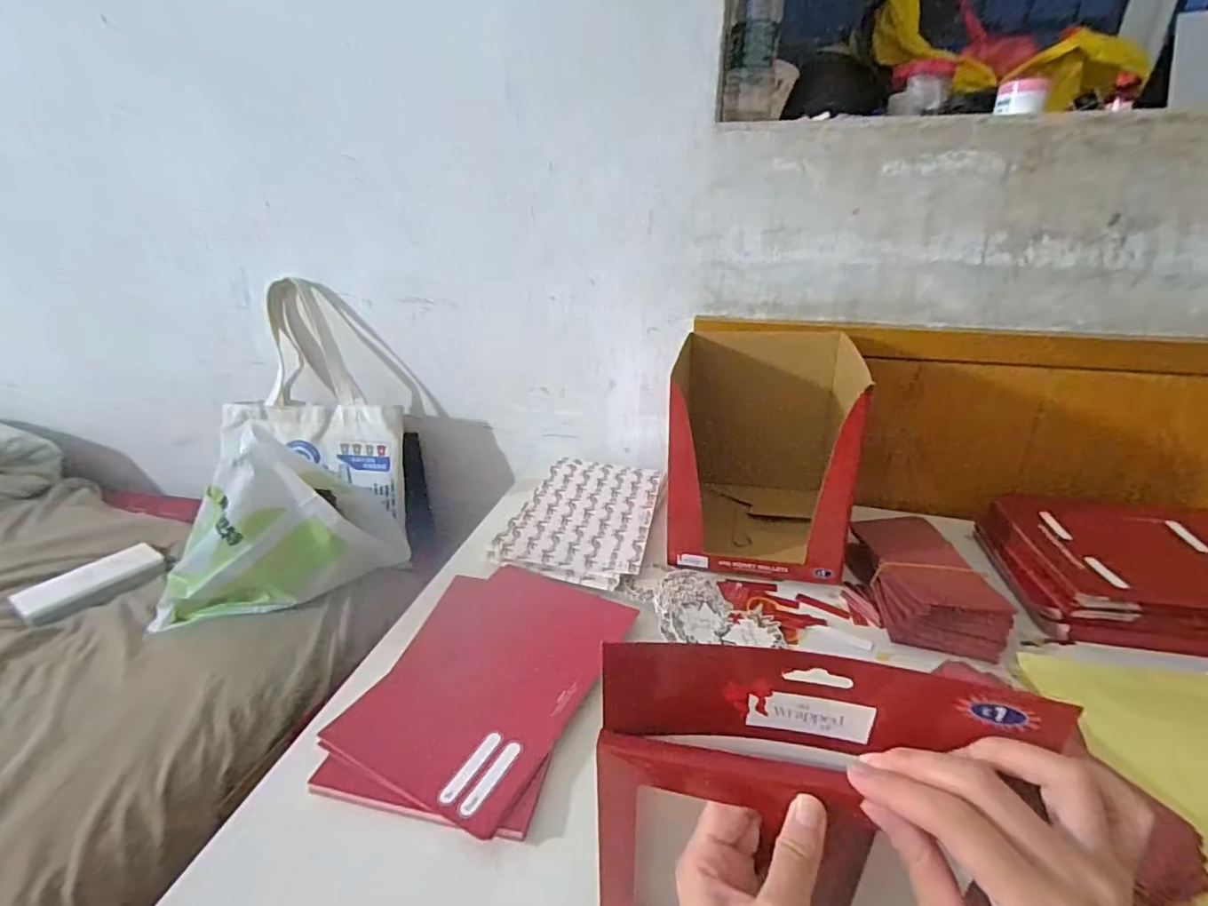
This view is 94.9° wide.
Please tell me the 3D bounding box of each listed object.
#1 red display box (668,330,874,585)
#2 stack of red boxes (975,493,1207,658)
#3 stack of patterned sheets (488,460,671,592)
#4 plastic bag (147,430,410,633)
[{"bbox_3d":[0.198,-0.006,0.707,0.212,0.247,0.232,5,24,11],"label":"red display box"},{"bbox_3d":[0.600,0.133,0.623,0.252,0.073,0.196,5,24,10],"label":"stack of red boxes"},{"bbox_3d":[-0.021,0.084,0.774,0.182,0.024,0.274,6,24,12],"label":"stack of patterned sheets"},{"bbox_3d":[-0.464,0.102,0.796,0.328,0.244,0.153,-17,29,-35],"label":"plastic bag"}]

